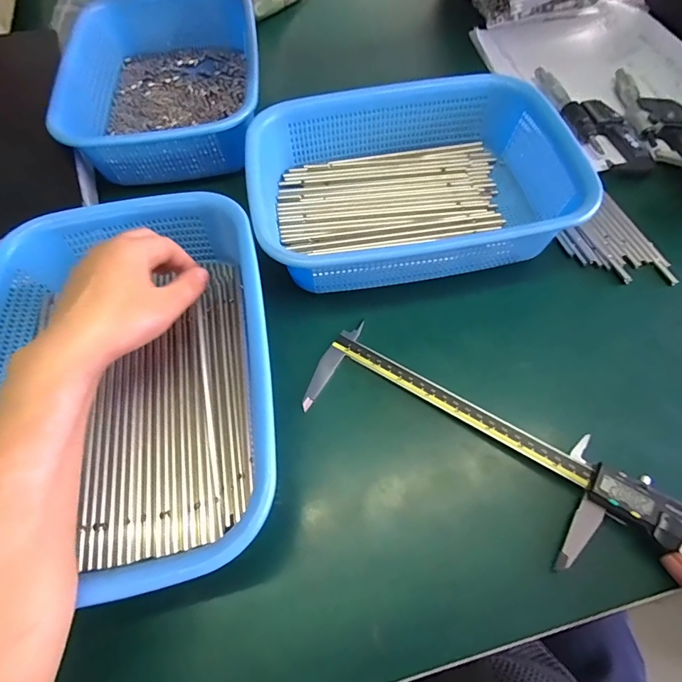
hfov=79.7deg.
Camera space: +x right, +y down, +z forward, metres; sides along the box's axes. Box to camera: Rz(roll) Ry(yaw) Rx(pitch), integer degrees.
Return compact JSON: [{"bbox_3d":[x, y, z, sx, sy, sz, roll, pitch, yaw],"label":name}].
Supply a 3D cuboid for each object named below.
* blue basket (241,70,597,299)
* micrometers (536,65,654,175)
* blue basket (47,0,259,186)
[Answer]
[{"bbox_3d":[0.064,-0.154,0.396,0.292,0.067,0.198,-7,66,-1],"label":"blue basket"},{"bbox_3d":[0.282,-0.257,0.467,0.056,0.019,0.185,-21,67,-7],"label":"micrometers"},{"bbox_3d":[-0.197,-0.307,0.483,0.206,0.069,0.269,-5,66,0],"label":"blue basket"}]

